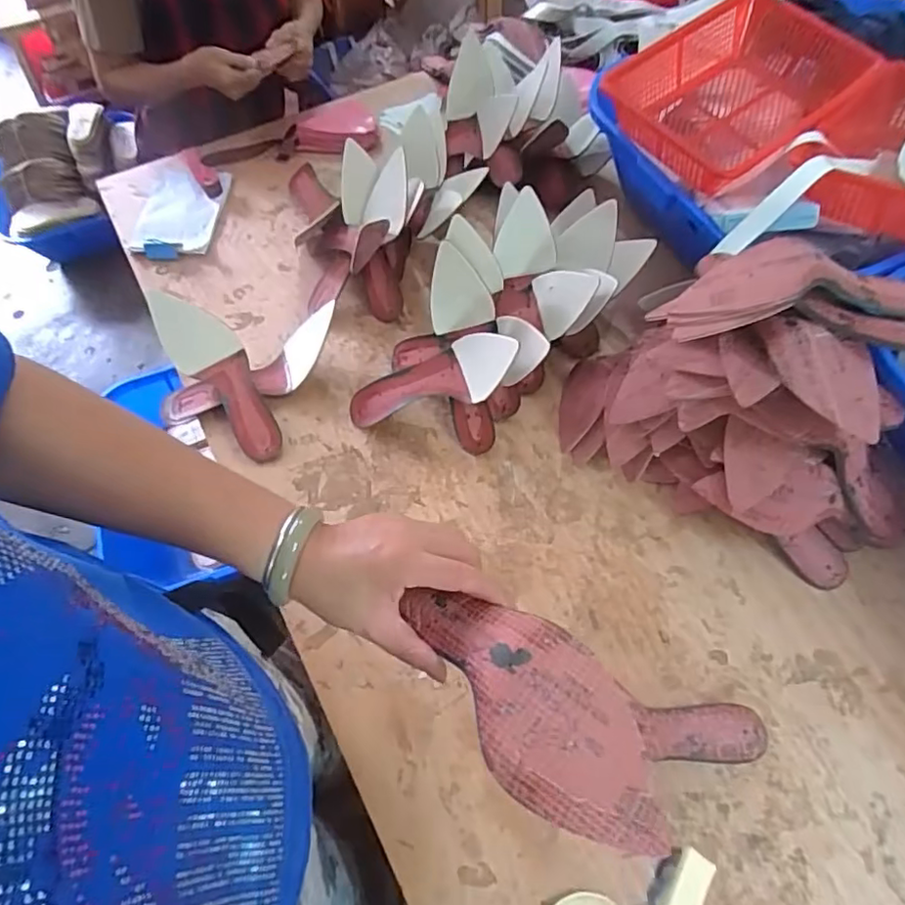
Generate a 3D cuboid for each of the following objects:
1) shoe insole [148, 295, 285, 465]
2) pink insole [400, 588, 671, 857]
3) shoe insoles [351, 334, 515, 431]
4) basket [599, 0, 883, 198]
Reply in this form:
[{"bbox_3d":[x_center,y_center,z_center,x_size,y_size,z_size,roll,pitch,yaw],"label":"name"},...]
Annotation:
[{"bbox_3d":[-0.316,-0.113,0.809,0.076,0.027,0.292,-35,77,-17],"label":"shoe insole"},{"bbox_3d":[0.046,0.148,0.357,0.083,0.048,0.191,-38,65,-18],"label":"pink insole"},{"bbox_3d":[-0.023,-0.095,0.749,0.245,0.052,0.074,-14,55,29],"label":"shoe insoles"},{"bbox_3d":[0.393,-0.477,0.828,0.336,0.124,0.235,-38,66,-18],"label":"basket"}]

